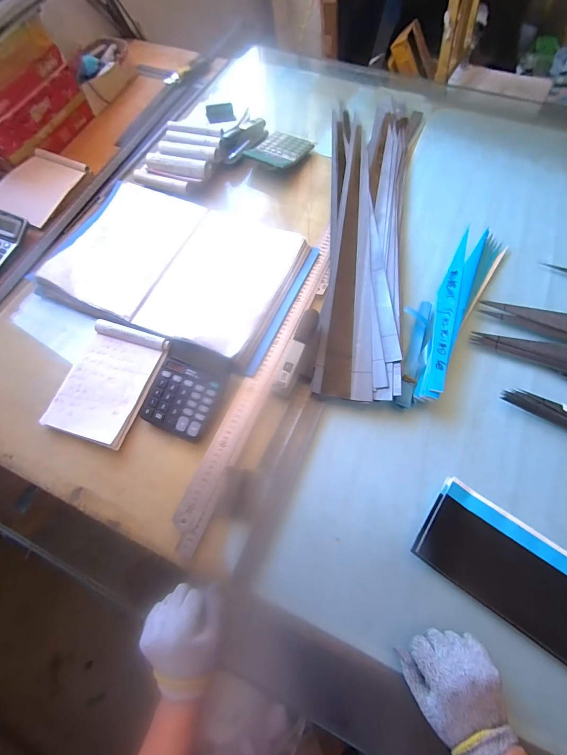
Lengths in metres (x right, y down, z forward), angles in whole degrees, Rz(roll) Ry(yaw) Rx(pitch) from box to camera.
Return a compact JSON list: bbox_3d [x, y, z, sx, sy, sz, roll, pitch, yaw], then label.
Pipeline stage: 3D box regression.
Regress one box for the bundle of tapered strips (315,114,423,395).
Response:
[{"bbox_3d":[0.188,-0.322,0.694,0.198,0.041,0.804,4,66,6],"label":"bundle of tapered strips"}]

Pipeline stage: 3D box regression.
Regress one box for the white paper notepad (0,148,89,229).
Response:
[{"bbox_3d":[-0.565,-0.435,0.767,0.147,0.035,0.204,15,66,9],"label":"white paper notepad"}]

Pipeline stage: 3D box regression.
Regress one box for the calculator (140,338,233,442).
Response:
[{"bbox_3d":[-0.159,0.018,0.538,0.119,0.046,0.140,20,69,12],"label":"calculator"}]

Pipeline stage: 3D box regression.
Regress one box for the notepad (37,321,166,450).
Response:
[{"bbox_3d":[-0.296,0.005,0.560,0.145,0.022,0.194,16,70,9],"label":"notepad"}]

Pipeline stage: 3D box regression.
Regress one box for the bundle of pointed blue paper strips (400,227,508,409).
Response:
[{"bbox_3d":[0.292,-0.123,0.599,0.100,0.037,0.415,28,71,15],"label":"bundle of pointed blue paper strips"}]

